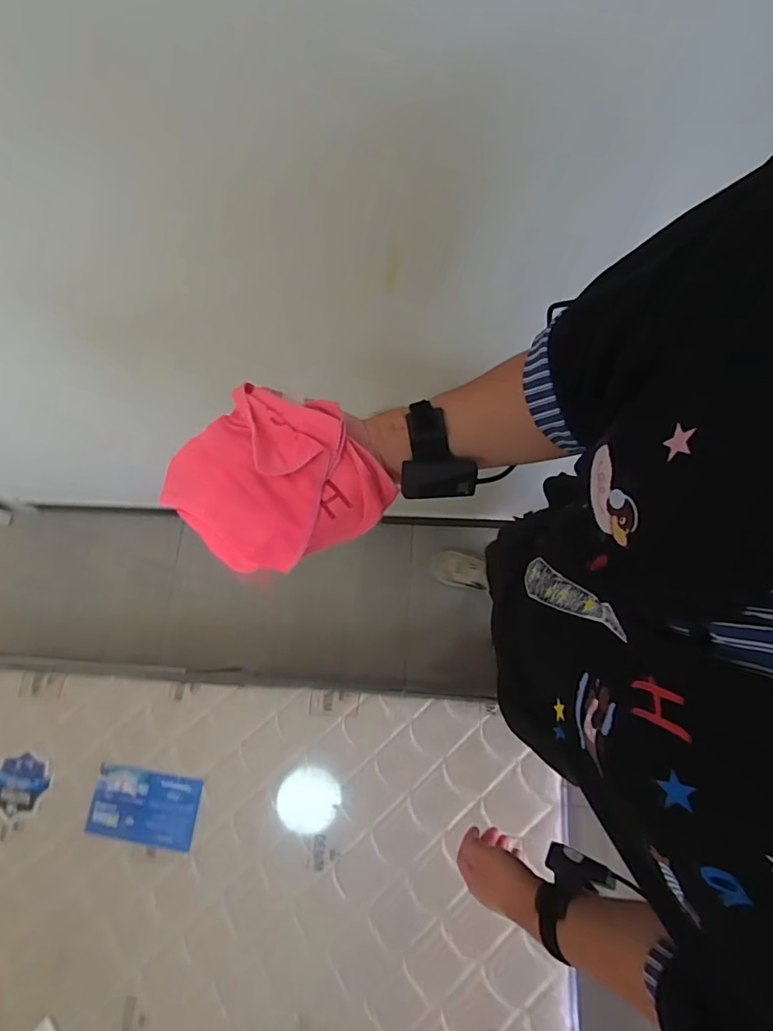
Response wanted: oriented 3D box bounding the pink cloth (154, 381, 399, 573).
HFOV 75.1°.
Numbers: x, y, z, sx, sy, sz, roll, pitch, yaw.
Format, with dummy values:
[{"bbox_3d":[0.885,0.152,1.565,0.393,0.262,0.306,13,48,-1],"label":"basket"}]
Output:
[{"bbox_3d":[-0.110,-0.033,0.472,0.178,0.066,0.156,41,80,12],"label":"pink cloth"}]

